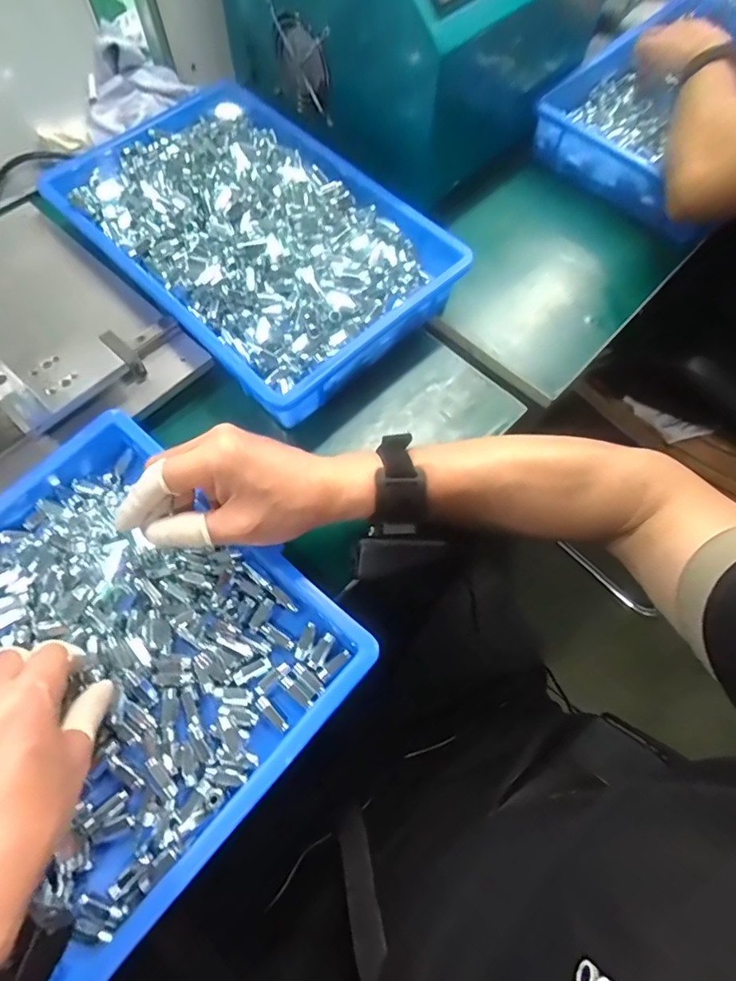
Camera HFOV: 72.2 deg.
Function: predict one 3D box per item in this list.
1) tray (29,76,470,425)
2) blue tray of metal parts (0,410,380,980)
[{"bbox_3d":[-0.119,-0.257,0.496,0.240,0.061,0.368,-40,74,-17],"label":"tray"},{"bbox_3d":[-0.234,0.170,0.328,0.288,0.043,0.415,39,70,13],"label":"blue tray of metal parts"}]

